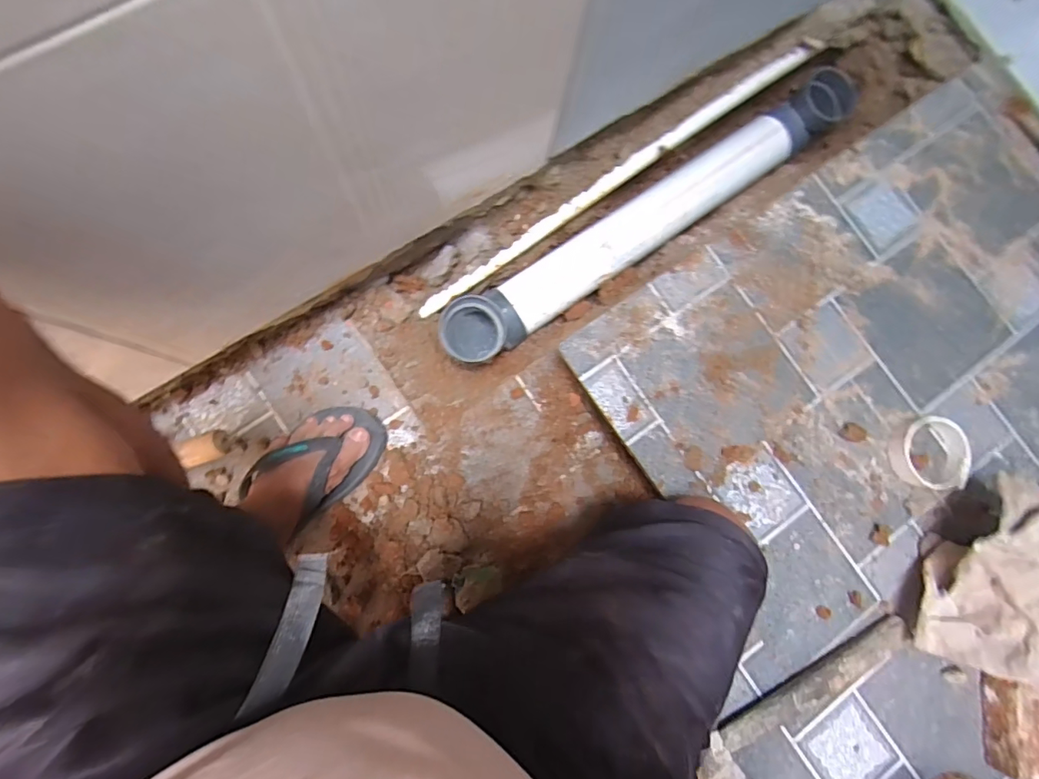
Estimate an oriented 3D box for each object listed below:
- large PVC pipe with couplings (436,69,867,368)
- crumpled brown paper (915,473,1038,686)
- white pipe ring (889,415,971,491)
[{"bbox_3d":[0.229,-0.292,0.840,0.829,0.078,0.096,-35,87,-8],"label":"large PVC pipe with couplings"},{"bbox_3d":[0.552,0.212,0.605,0.117,0.118,0.224,22,81,-1],"label":"crumpled brown paper"},{"bbox_3d":[0.535,0.082,0.674,0.087,0.029,0.093,2,82,-4],"label":"white pipe ring"}]

